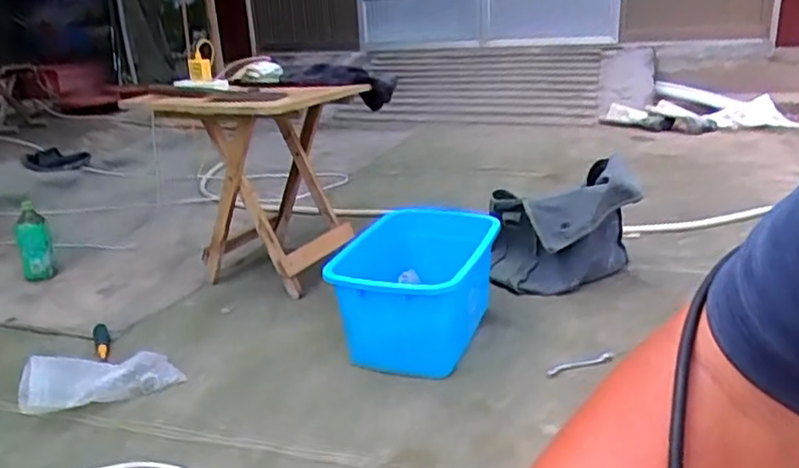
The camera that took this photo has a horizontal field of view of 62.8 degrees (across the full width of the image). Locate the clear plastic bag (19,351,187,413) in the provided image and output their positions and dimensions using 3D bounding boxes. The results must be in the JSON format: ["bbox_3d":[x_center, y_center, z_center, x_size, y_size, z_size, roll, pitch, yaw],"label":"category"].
[{"bbox_3d":[-0.556,0.270,1.227,0.273,0.106,0.109,-14,24,-30],"label":"clear plastic bag"}]

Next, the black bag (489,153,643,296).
[{"bbox_3d":[0.378,-0.001,1.518,0.326,0.305,0.204,0,20,9],"label":"black bag"}]

